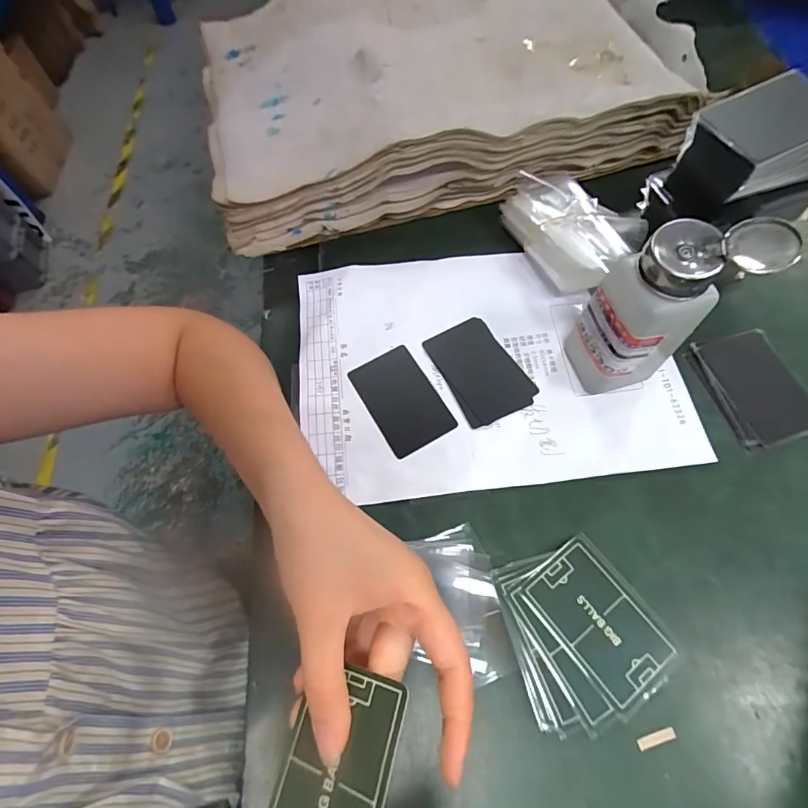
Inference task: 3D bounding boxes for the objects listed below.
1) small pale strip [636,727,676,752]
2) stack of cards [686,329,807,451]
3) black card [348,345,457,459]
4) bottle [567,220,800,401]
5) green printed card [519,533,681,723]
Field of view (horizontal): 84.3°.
[{"bbox_3d":[0.145,0.191,0.254,0.022,0.004,0.006,-16,65,-5],"label":"small pale strip"},{"bbox_3d":[0.269,-0.014,0.343,0.069,0.004,0.093,-18,66,-6],"label":"stack of cards"},{"bbox_3d":[-0.002,-0.003,0.349,0.052,0.004,0.082,-30,70,-8],"label":"black card"},{"bbox_3d":[0.162,-0.058,0.291,0.068,0.139,0.048,-9,65,-2],"label":"bottle"},{"bbox_3d":[0.122,0.133,0.275,0.057,0.004,0.087,-36,70,-12],"label":"green printed card"}]

